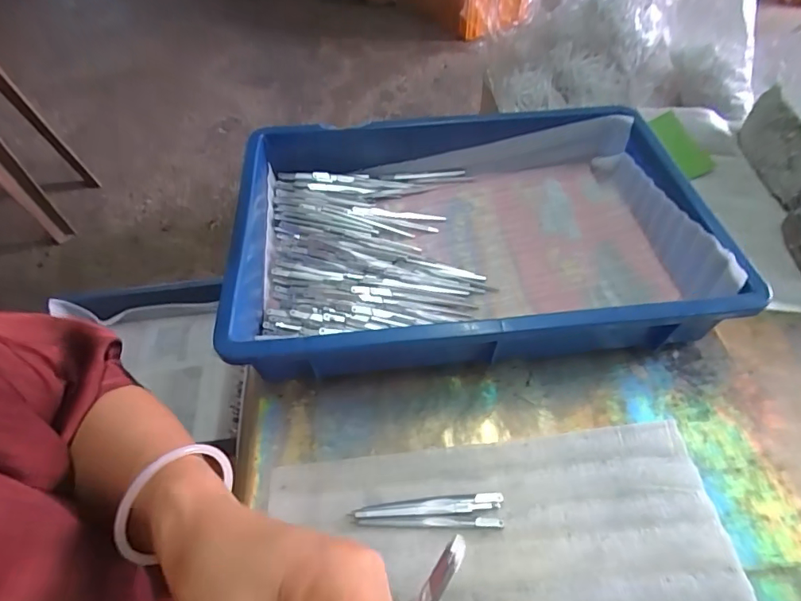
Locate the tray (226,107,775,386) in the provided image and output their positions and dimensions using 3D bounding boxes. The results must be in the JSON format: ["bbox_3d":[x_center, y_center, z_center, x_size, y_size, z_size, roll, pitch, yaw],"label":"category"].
[{"bbox_3d":[0.058,-0.068,0.450,0.412,0.076,0.275,-5,53,-4],"label":"tray"}]

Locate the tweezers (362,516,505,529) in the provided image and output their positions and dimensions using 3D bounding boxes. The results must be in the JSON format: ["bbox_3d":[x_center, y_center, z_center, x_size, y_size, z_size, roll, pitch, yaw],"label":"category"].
[{"bbox_3d":[0.022,0.159,0.335,0.102,0.007,0.007,2,53,1],"label":"tweezers"}]

